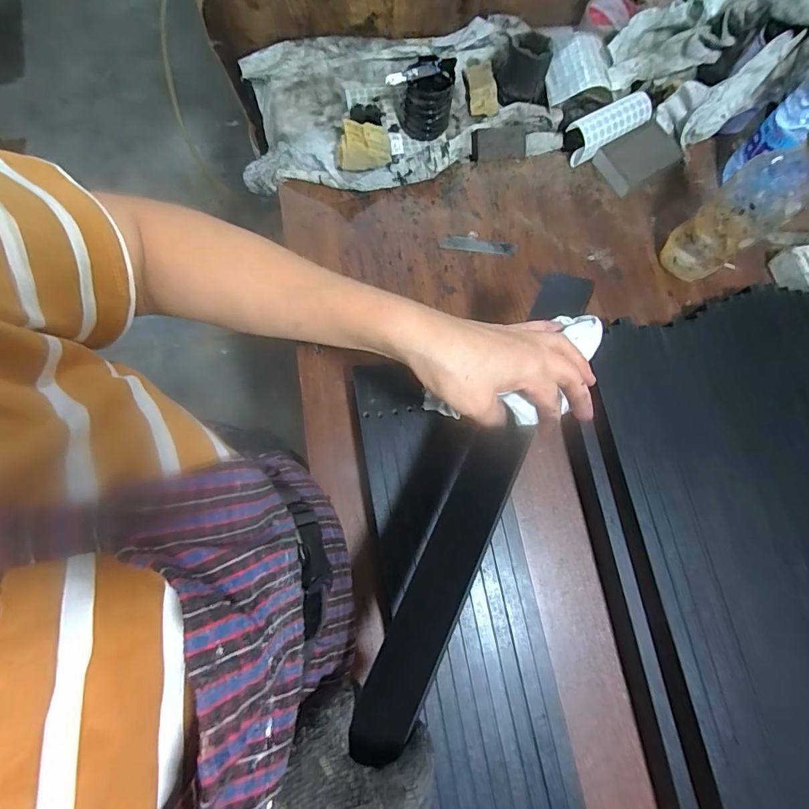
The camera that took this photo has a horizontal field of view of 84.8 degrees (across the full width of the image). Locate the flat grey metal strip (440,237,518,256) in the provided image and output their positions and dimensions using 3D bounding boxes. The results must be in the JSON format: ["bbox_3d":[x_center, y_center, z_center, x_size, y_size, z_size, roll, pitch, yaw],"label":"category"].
[{"bbox_3d":[0.096,-0.203,0.570,0.099,0.006,0.021,4,80,1],"label":"flat grey metal strip"}]

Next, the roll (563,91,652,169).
[{"bbox_3d":[0.274,-0.370,0.591,0.122,0.050,0.043,-29,79,-8],"label":"roll"}]

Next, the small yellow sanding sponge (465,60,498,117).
[{"bbox_3d":[0.110,-0.448,0.629,0.039,0.015,0.086,-13,75,25],"label":"small yellow sanding sponge"}]

